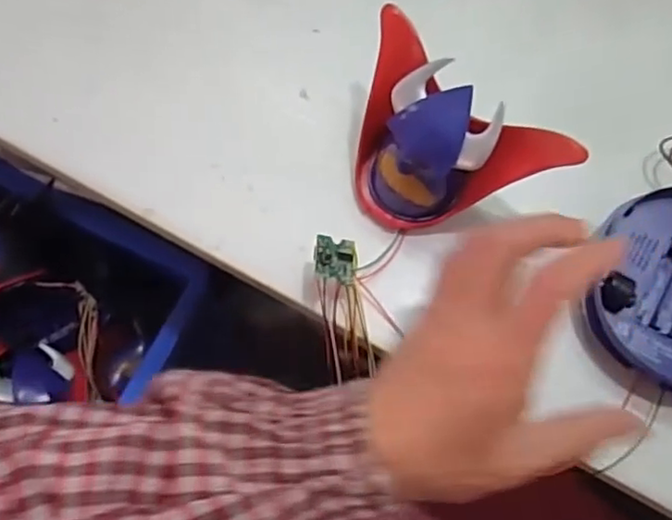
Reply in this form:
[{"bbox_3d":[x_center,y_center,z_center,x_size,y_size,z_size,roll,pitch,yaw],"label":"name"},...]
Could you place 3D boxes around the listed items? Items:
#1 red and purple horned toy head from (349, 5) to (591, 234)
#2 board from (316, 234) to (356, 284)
[{"bbox_3d":[0.053,-0.060,0.350,0.123,0.098,0.048,34,36,0],"label":"red and purple horned toy head"},{"bbox_3d":[0.001,0.000,0.343,0.028,0.004,0.023,11,79,-37],"label":"board"}]

